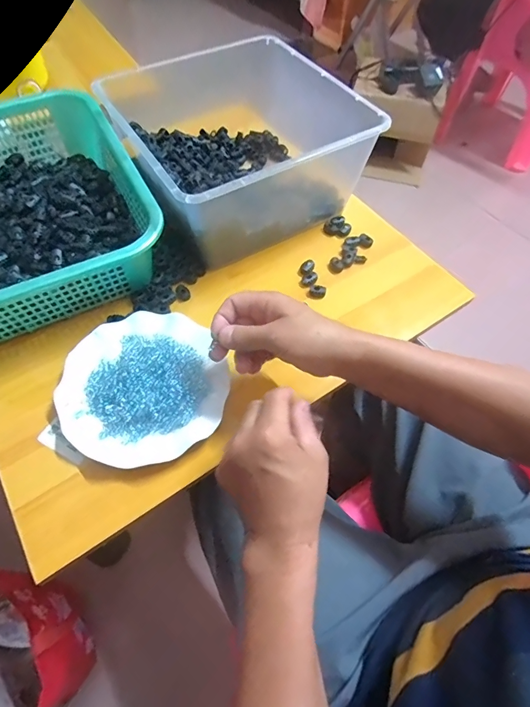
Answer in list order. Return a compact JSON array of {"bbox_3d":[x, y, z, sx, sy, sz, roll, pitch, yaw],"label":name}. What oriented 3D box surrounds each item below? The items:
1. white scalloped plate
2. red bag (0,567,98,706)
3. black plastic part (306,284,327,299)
[{"bbox_3d":[-0.136,0.036,0.444,0.176,0.034,0.178,0,58,-1],"label":"white scalloped plate"},{"bbox_3d":[-0.406,0.456,0.644,0.139,0.212,0.260,-36,65,-20],"label":"red bag"},{"bbox_3d":[0.070,-0.083,0.529,0.025,0.013,0.014,12,59,6],"label":"black plastic part"}]

